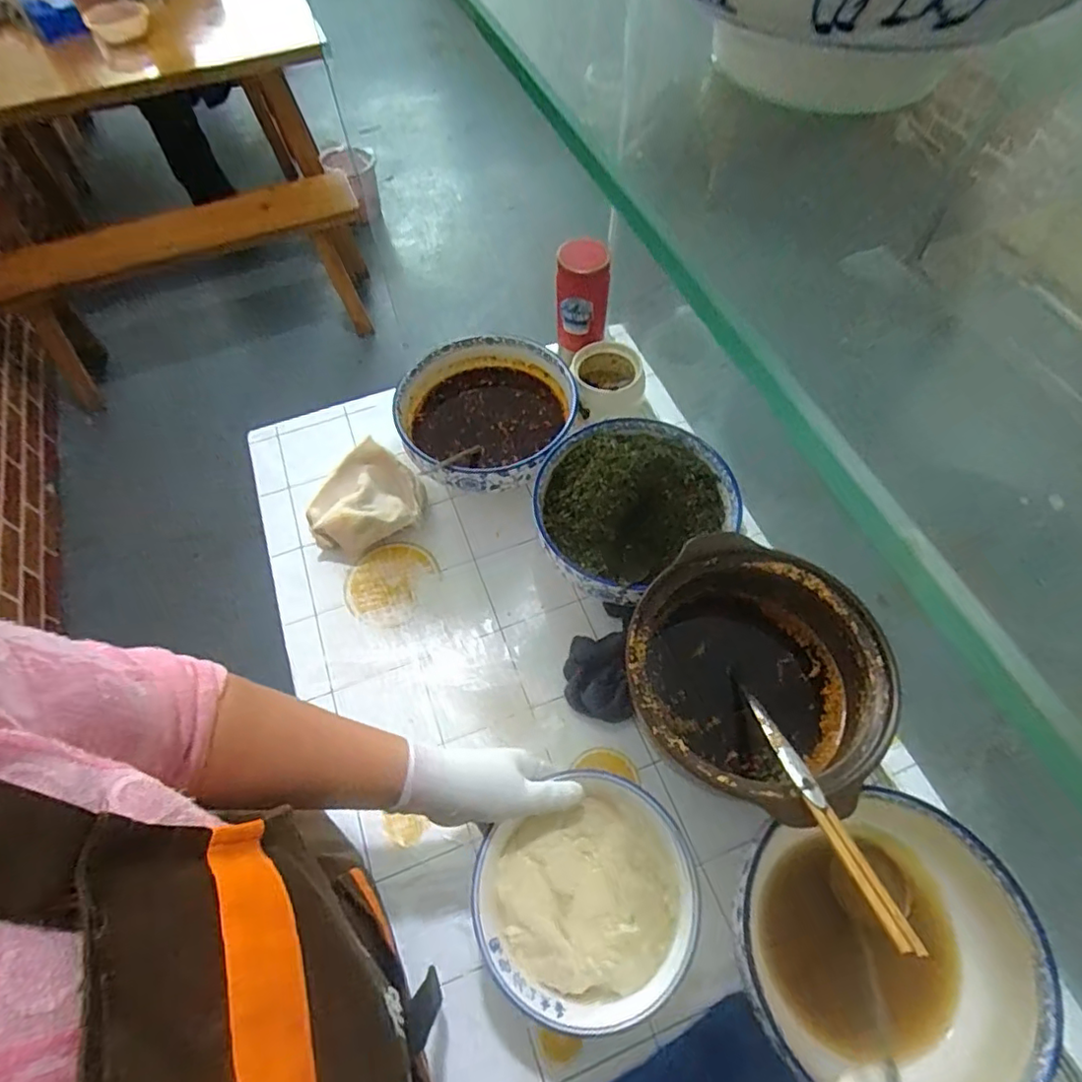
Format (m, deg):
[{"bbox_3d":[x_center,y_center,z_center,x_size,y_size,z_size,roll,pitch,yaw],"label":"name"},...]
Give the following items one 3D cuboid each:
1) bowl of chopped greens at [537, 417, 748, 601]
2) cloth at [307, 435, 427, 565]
[{"bbox_3d":[0.107,-0.032,0.724,0.233,0.100,0.211,-32,64,-15],"label":"bowl of chopped greens"},{"bbox_3d":[-0.234,-0.058,0.781,0.150,0.043,0.152,-30,64,-14],"label":"cloth"}]

